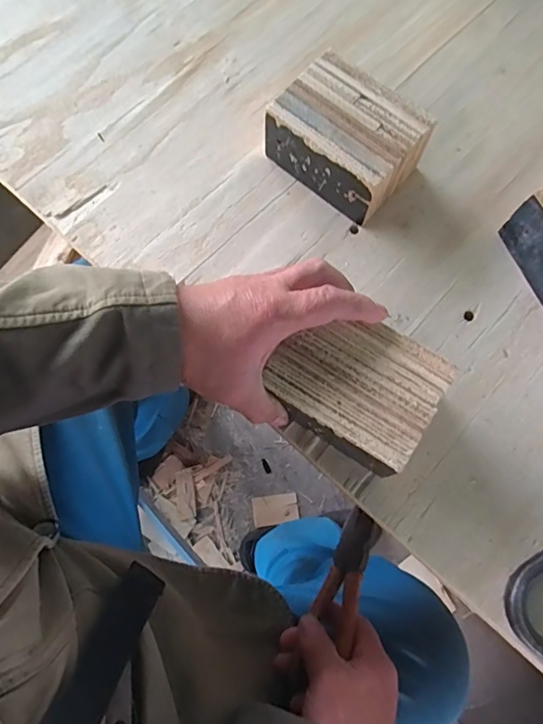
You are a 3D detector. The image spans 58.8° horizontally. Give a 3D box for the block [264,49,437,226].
[{"bbox_3d":[0.066,-0.202,0.443,0.126,0.064,0.095,39,75,11],"label":"block"}]

